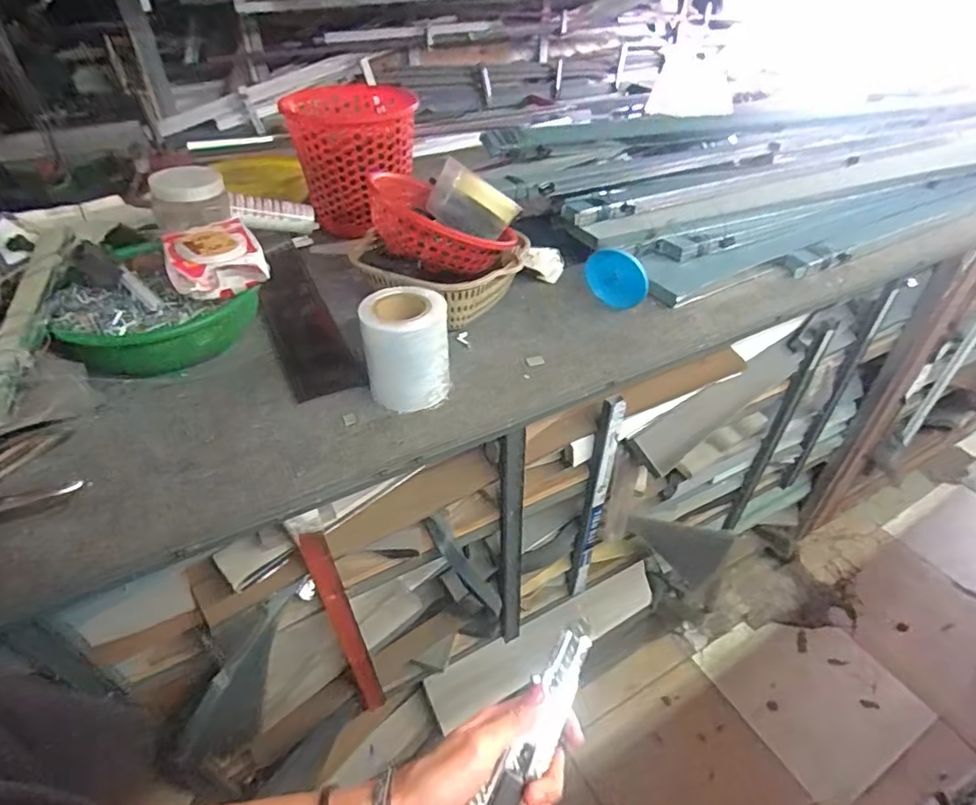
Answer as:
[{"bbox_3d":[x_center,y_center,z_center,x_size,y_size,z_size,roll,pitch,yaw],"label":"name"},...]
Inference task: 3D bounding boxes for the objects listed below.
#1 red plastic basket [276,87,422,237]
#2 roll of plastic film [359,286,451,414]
[{"bbox_3d":[-0.210,-0.381,0.905,0.185,0.182,0.173,-14,42,-16],"label":"red plastic basket"},{"bbox_3d":[-0.085,-0.054,0.592,0.086,0.104,0.071,-8,41,-9],"label":"roll of plastic film"}]

